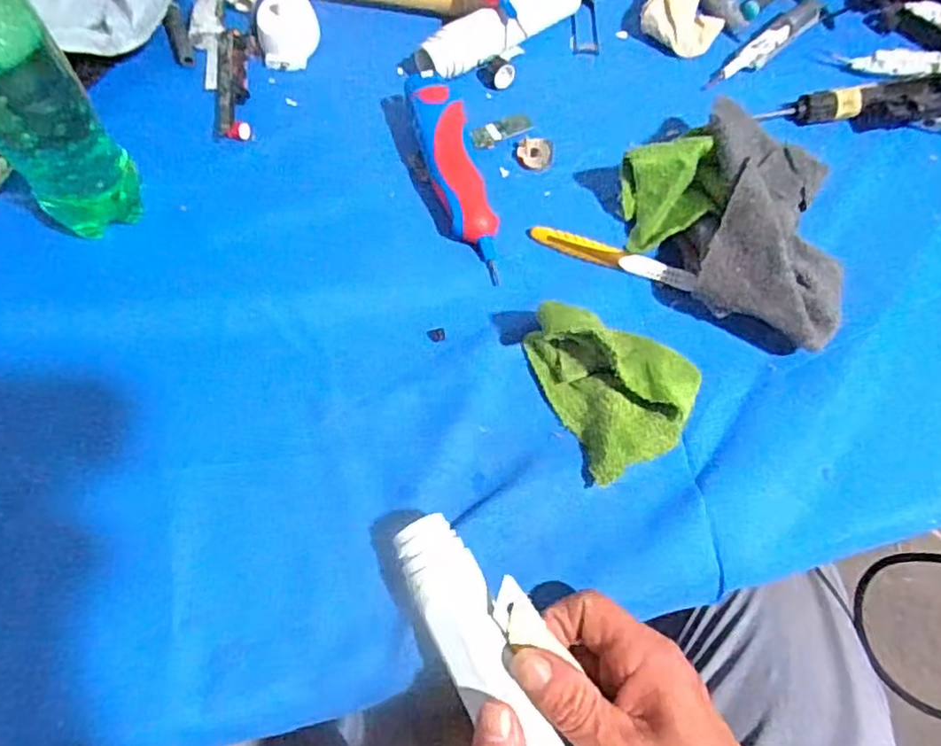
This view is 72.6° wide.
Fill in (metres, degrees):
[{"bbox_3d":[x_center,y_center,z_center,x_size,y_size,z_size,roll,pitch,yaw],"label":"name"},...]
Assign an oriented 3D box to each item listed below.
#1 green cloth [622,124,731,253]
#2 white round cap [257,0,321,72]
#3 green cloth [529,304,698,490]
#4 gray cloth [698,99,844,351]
[{"bbox_3d":[0.130,-0.118,0.413,0.057,0.048,0.056,-10,64,-6],"label":"green cloth"},{"bbox_3d":[-0.140,-0.264,0.491,0.042,0.028,0.053,1,64,0],"label":"white round cap"},{"bbox_3d":[0.085,0.002,0.358,0.073,0.042,0.093,-19,66,-10],"label":"green cloth"},{"bbox_3d":[0.187,-0.091,0.400,0.085,0.053,0.155,8,64,3],"label":"gray cloth"}]

